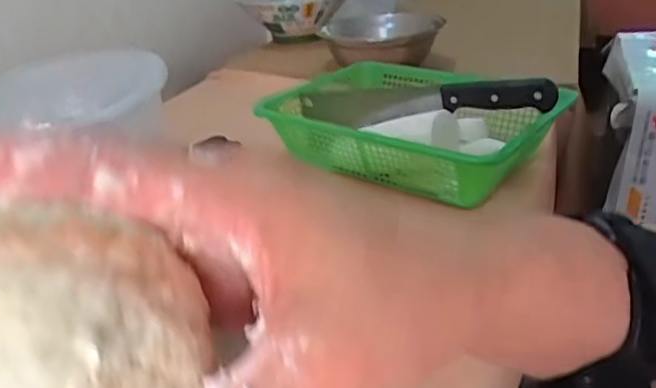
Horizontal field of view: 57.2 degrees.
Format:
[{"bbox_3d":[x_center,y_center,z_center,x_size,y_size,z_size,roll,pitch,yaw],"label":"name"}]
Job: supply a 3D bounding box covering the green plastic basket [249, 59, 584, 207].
[{"bbox_3d":[0.095,-0.079,0.676,0.235,0.078,0.305,-26,34,-35],"label":"green plastic basket"}]

